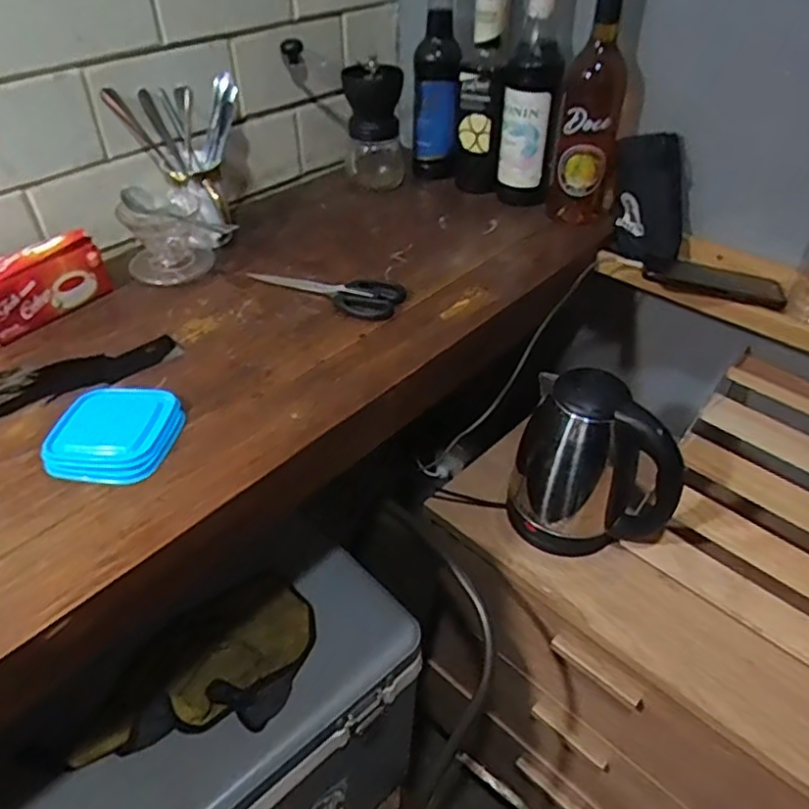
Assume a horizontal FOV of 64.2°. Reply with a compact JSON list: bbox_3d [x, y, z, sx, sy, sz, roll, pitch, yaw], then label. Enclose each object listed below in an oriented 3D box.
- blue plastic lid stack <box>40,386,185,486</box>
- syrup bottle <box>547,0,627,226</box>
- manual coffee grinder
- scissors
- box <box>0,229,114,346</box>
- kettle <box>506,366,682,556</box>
[{"bbox_3d":[-0.253,0.022,0.566,0.102,0.019,0.109,3,40,4],"label":"blue plastic lid stack"},{"bbox_3d":[0.241,-0.375,0.814,0.079,0.299,0.073,11,41,14],"label":"syrup bottle"},{"bbox_3d":[-0.080,-0.425,0.969,0.165,0.196,0.093,4,40,5],"label":"manual coffee grinder"},{"bbox_3d":[-0.096,-0.140,0.762,0.200,0.011,0.070,17,43,20],"label":"scissors"},{"bbox_3d":[-0.392,-0.126,0.689,0.045,0.077,0.142,28,47,29],"label":"box"},{"bbox_3d":[0.240,0.067,0.847,0.176,0.233,0.146,9,41,10],"label":"kettle"}]

